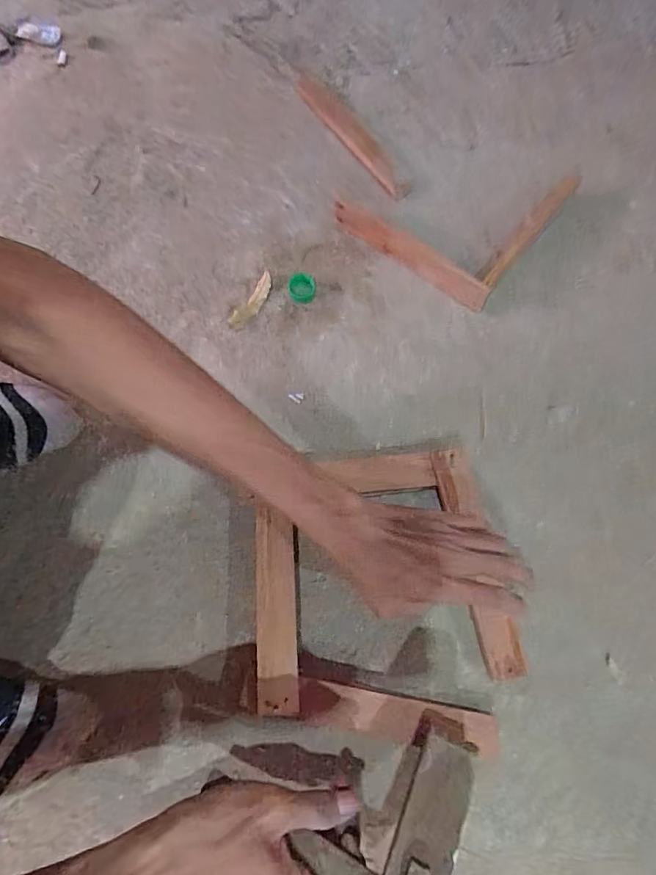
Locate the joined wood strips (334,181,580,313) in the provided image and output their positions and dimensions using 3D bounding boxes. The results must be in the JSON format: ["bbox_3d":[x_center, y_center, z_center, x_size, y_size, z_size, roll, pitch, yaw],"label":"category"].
[{"bbox_3d":[0.149,-0.276,0.555,0.207,0.034,0.202,40,75,12],"label":"joined wood strips"}]

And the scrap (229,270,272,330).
[{"bbox_3d":[-0.088,-0.162,0.549,0.021,0.010,0.080,31,73,9],"label":"scrap"}]

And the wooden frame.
[{"bbox_3d":[0.050,0.146,0.429,0.231,0.027,0.261,-5,74,-1],"label":"wooden frame"}]

